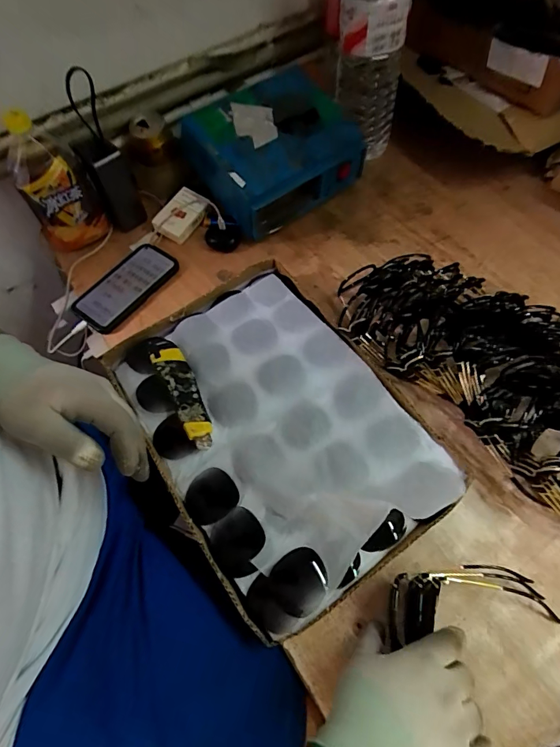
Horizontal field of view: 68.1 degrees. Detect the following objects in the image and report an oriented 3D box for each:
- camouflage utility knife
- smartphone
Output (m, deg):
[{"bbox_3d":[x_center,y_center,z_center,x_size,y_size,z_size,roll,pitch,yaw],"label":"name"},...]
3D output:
[{"bbox_3d":[-0.119,0.018,0.507,0.037,0.022,0.160,-27,64,-12],"label":"camouflage utility knife"},{"bbox_3d":[-0.240,-0.136,0.643,0.085,0.011,0.162,33,69,20],"label":"smartphone"}]

